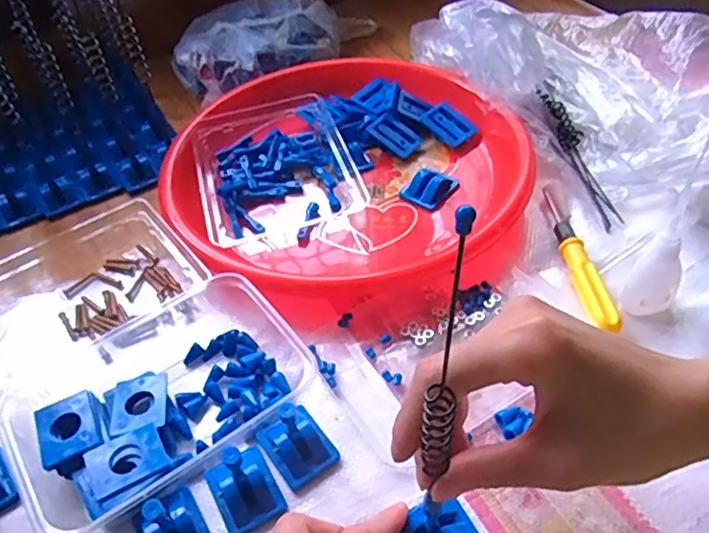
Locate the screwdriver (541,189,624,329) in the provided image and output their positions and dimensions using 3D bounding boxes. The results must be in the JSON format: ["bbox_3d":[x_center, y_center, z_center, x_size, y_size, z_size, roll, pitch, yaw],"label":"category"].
[{"bbox_3d":[0.159,-0.010,0.441,0.015,0.017,0.141,-7,45,1],"label":"screwdriver"}]

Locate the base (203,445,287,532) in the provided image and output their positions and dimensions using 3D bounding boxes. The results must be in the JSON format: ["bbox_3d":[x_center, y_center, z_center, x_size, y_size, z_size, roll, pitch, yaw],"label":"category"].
[{"bbox_3d":[-0.062,0.119,0.335,0.033,0.022,0.044,-25,48,-17],"label":"base"}]

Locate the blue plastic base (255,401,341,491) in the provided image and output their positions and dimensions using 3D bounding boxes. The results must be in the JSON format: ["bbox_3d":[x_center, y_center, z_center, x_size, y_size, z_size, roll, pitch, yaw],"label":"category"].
[{"bbox_3d":[-0.035,0.100,0.354,0.036,0.021,0.045,-34,51,-24],"label":"blue plastic base"}]

